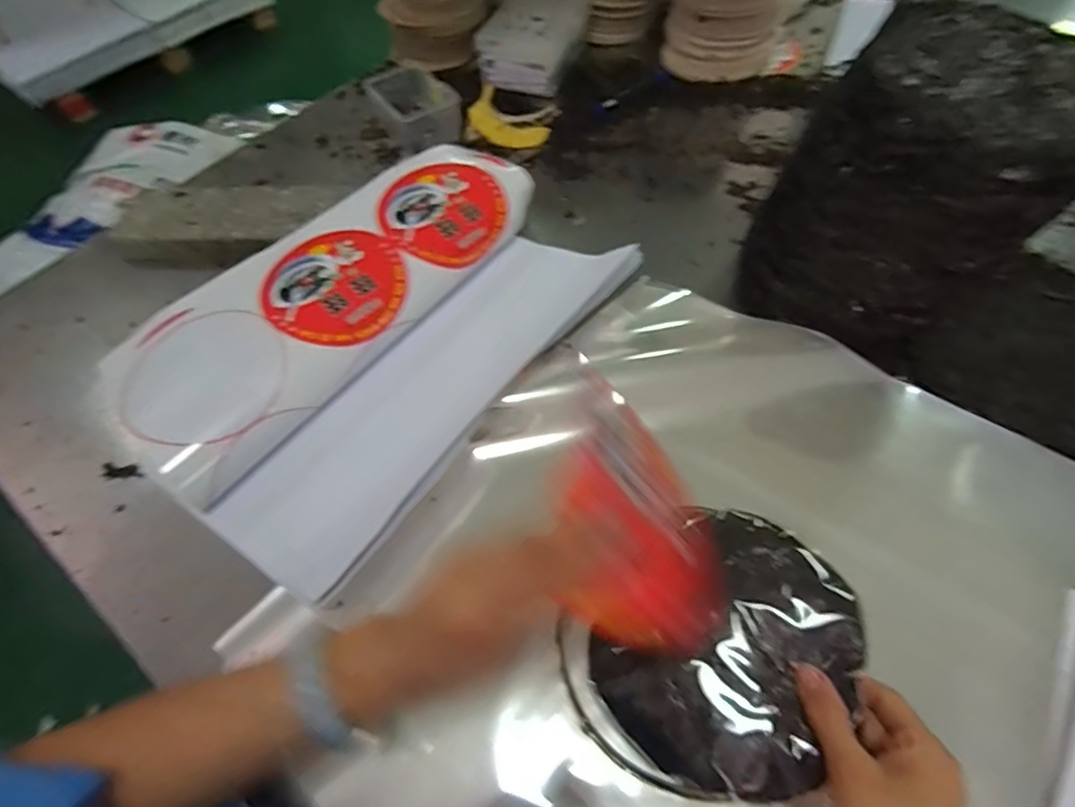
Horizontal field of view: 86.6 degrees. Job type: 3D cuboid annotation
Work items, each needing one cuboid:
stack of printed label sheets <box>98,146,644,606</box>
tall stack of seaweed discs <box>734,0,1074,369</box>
[{"bbox_3d":[-0.150,-0.077,0.566,0.321,0.083,0.466,31,66,20],"label":"stack of printed label sheets"},{"bbox_3d":[0.328,-0.181,0.509,0.204,0.238,0.210,31,66,20],"label":"tall stack of seaweed discs"}]

